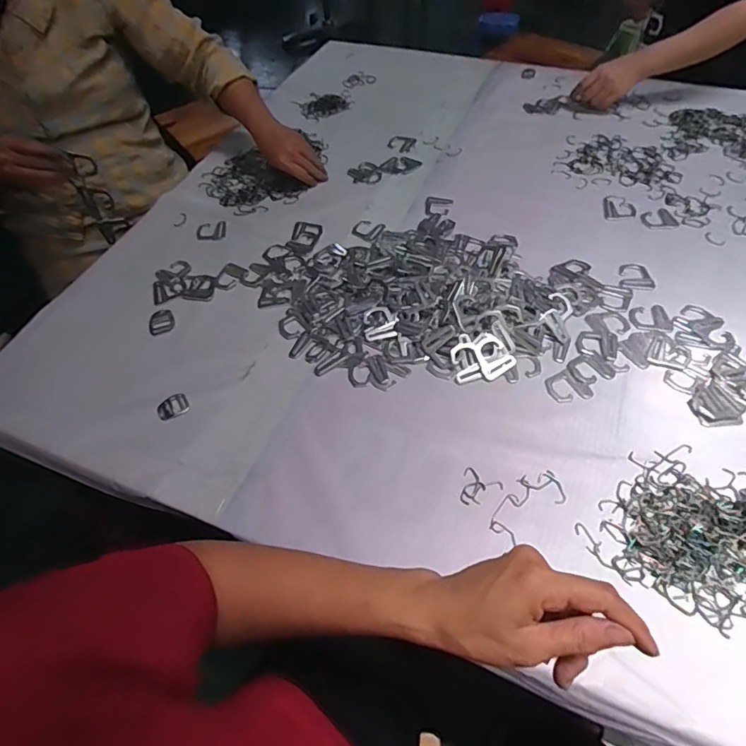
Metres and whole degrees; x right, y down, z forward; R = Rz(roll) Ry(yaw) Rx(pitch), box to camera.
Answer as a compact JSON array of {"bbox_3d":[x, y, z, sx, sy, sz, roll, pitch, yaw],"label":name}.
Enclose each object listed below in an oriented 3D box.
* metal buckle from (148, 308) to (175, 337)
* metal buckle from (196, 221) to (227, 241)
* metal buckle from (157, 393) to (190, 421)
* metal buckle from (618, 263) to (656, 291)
[{"bbox_3d":[-0.310,-0.075,0.718,0.036,0.008,0.042,-25,56,-14],"label":"metal buckle"},{"bbox_3d":[-0.277,-0.243,0.844,0.049,0.006,0.049,-7,53,-1],"label":"metal buckle"},{"bbox_3d":[-0.257,0.043,0.630,0.038,0.004,0.029,-29,57,-16],"label":"metal buckle"},{"bbox_3d":[0.391,-0.144,0.729,0.048,0.004,0.053,9,55,10],"label":"metal buckle"}]

